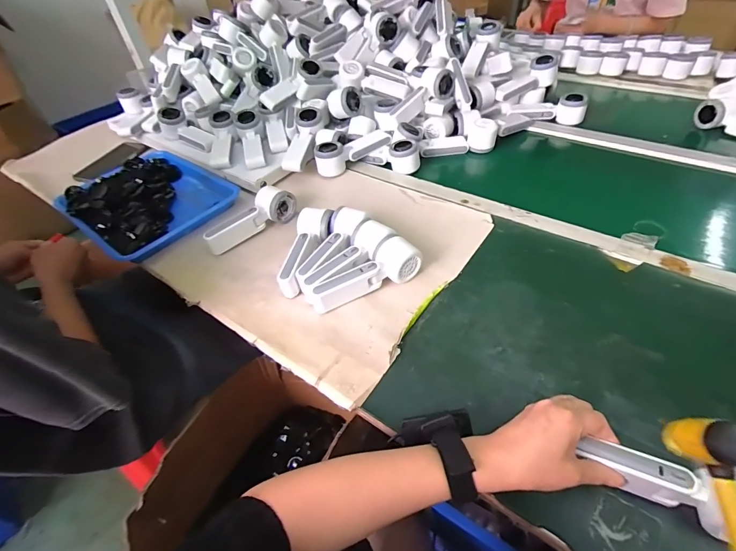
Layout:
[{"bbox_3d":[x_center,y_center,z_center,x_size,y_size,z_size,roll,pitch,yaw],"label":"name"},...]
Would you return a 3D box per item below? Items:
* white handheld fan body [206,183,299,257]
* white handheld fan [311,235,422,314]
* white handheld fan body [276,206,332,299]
[{"bbox_3d":[-0.207,-0.099,0.649,0.171,0.055,0.047,-36,53,-27],"label":"white handheld fan body"},{"bbox_3d":[-0.004,-0.002,0.532,0.164,0.054,0.051,-19,47,-13],"label":"white handheld fan"},{"bbox_3d":[-0.096,-0.037,0.576,0.056,0.057,0.155,5,46,11],"label":"white handheld fan body"}]

